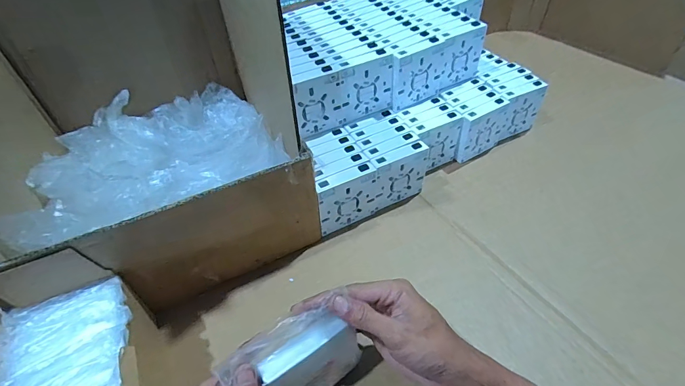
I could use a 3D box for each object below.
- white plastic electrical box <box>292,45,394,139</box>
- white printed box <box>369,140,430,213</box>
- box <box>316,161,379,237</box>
[{"bbox_3d":[0.003,-0.141,0.521,0.148,0.089,0.026,-24,50,-20],"label":"white plastic electrical box"},{"bbox_3d":[0.080,-0.023,0.524,0.085,0.087,0.021,-23,50,-18],"label":"white printed box"},{"bbox_3d":[0.006,0.009,0.497,0.088,0.087,0.022,-23,50,-19],"label":"box"}]

